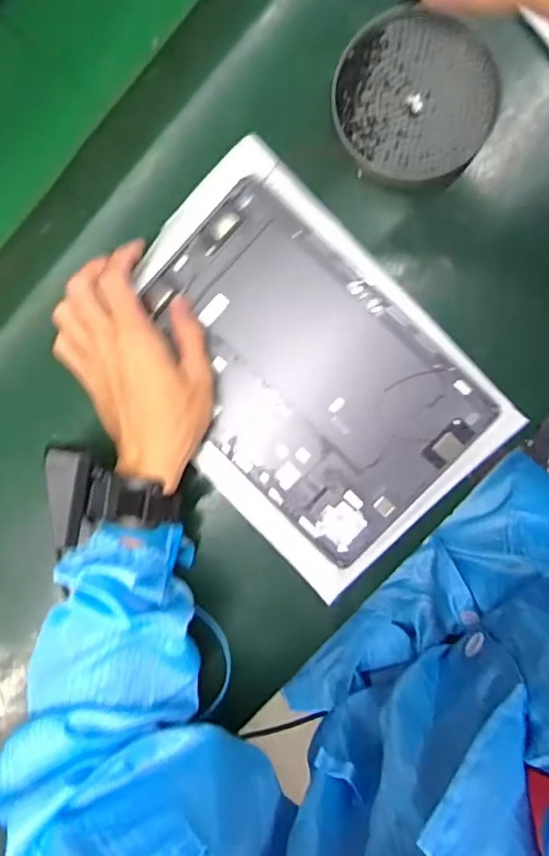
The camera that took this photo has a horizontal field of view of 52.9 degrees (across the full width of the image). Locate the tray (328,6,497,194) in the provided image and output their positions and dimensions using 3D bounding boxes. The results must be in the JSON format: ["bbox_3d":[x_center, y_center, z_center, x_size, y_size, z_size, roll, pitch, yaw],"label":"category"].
[{"bbox_3d":[0.098,-0.229,0.384,0.109,0.012,0.112,1,95,6],"label":"tray"}]

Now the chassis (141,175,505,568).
[{"bbox_3d":[0.018,-0.039,0.412,0.252,0.010,0.162,44,98,1],"label":"chassis"}]

